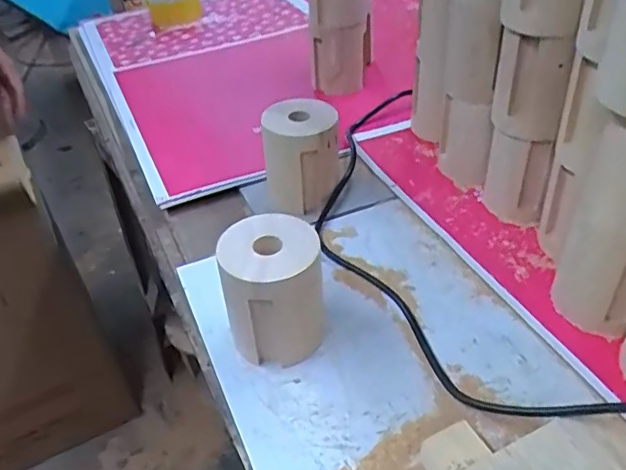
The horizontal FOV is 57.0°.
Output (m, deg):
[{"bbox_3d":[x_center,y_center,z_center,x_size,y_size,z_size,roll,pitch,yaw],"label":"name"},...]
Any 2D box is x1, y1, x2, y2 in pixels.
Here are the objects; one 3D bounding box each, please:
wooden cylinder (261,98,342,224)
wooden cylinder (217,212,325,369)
[{"bbox_3d":[-0.016,-0.083,0.628,0.084,0.107,0.068,16,45,24],"label":"wooden cylinder"},{"bbox_3d":[-0.030,0.047,0.472,0.075,0.107,0.076,-5,40,2],"label":"wooden cylinder"}]

